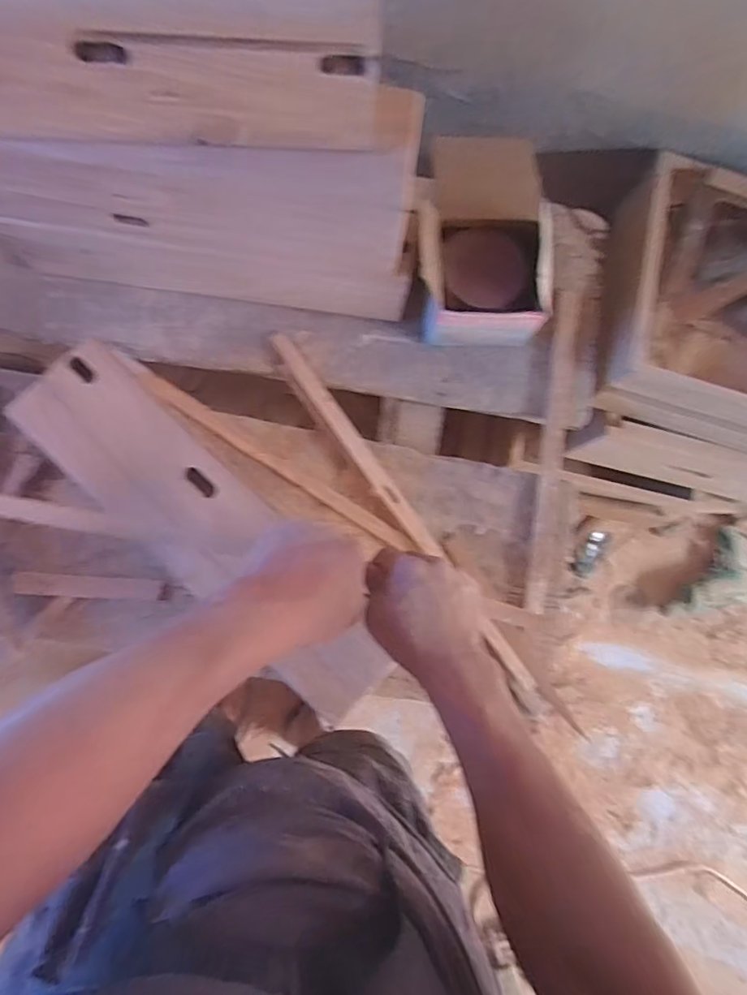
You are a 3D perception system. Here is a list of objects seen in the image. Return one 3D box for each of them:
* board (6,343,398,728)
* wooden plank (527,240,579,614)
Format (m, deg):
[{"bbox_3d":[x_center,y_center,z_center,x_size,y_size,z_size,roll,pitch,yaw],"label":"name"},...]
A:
[{"bbox_3d":[-0.166,0.035,0.537,0.111,0.018,0.454,-44,89,-7],"label":"board"},{"bbox_3d":[0.238,-0.103,0.695,0.034,0.021,0.488,7,83,-3],"label":"wooden plank"}]

